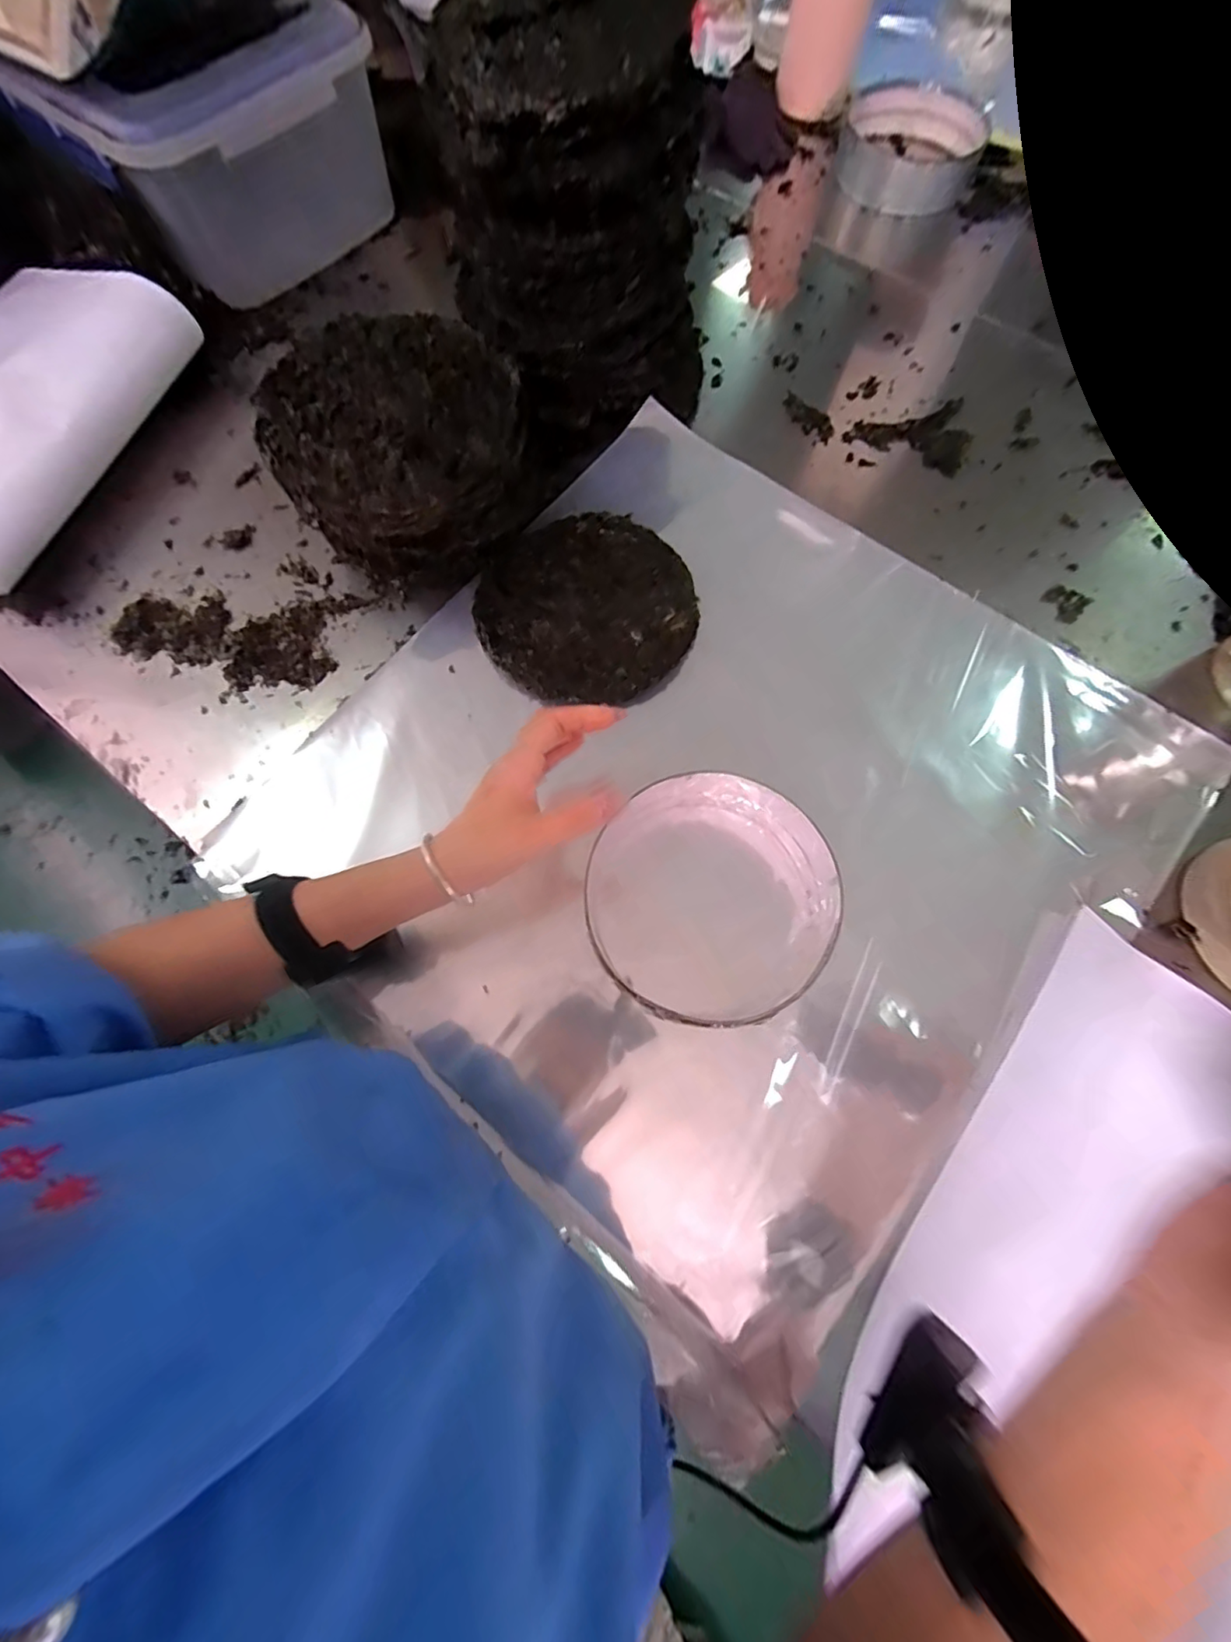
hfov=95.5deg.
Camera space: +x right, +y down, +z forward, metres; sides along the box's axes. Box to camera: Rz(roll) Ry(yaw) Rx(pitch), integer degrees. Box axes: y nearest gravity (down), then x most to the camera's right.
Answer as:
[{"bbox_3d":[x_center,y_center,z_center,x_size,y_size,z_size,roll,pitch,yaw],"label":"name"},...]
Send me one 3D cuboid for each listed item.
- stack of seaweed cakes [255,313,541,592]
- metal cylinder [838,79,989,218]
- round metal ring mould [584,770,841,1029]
[{"bbox_3d":[-0.172,-0.313,0.491,0.191,0.118,0.198,40,77,11],"label":"stack of seaweed cakes"},{"bbox_3d":[0.382,-0.871,0.724,0.176,0.045,0.164,18,74,5],"label":"metal cylinder"},{"bbox_3d":[0.073,0.060,0.424,0.164,0.093,0.173,0,73,0],"label":"round metal ring mould"}]

